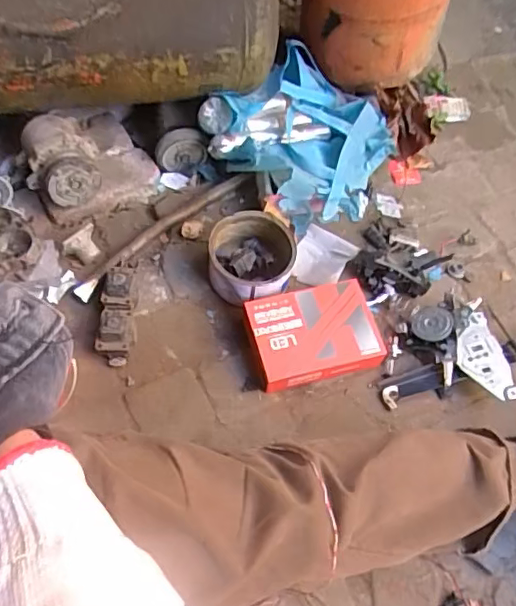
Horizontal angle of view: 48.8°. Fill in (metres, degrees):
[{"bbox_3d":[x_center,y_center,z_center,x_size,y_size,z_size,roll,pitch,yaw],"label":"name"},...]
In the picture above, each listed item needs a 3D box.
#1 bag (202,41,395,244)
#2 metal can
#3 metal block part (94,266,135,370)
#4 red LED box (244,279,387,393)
[{"bbox_3d":[0.105,-0.332,1.145,0.314,0.159,0.322,35,63,15],"label":"bag"},{"bbox_3d":[-0.012,-0.073,1.033,0.153,0.082,0.168,3,60,-2],"label":"metal can"},{"bbox_3d":[-0.239,0.016,0.961,0.057,0.054,0.176,-1,69,-1],"label":"metal block part"},{"bbox_3d":[0.095,0.052,0.969,0.216,0.062,0.155,-9,61,-10],"label":"red LED box"}]

